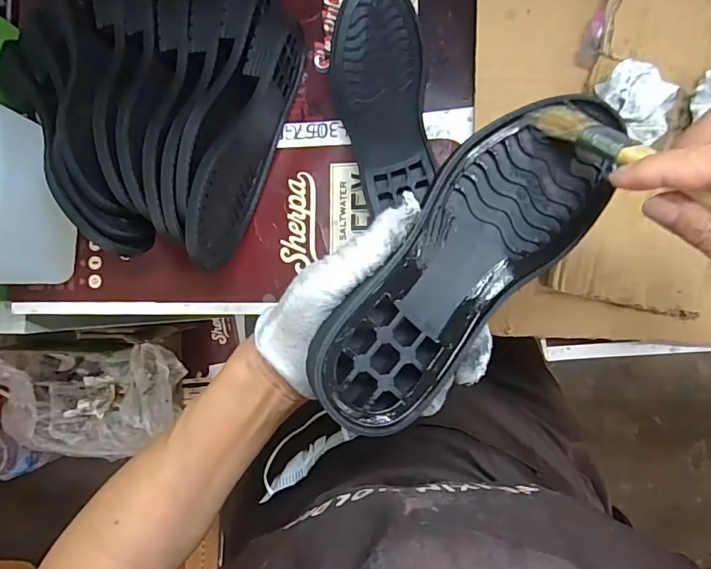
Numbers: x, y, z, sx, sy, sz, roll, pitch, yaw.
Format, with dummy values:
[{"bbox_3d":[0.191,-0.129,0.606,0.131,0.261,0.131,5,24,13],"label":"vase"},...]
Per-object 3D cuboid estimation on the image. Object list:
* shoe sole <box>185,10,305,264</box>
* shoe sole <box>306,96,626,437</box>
[{"bbox_3d":[-0.088,-0.113,0.388,0.024,0.084,0.202,16,89,6],"label":"shoe sole"},{"bbox_3d":[0.061,-0.017,0.251,0.073,0.026,0.211,42,75,5],"label":"shoe sole"}]

